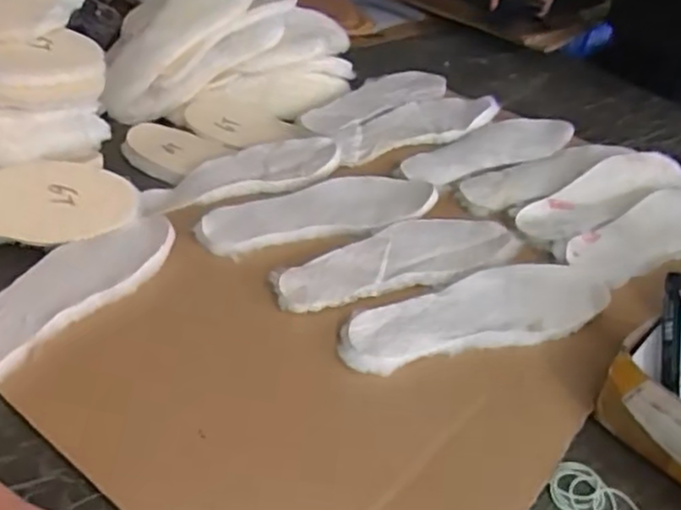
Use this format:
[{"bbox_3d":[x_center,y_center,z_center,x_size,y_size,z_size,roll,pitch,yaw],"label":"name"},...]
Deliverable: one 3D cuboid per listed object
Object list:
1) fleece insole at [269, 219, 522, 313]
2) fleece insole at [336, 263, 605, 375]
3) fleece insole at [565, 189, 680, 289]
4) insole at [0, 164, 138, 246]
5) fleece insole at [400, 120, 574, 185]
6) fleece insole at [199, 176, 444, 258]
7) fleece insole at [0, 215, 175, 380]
[{"bbox_3d":[0.066,0.004,0.729,0.278,0.011,0.103,-17,42,-25],"label":"fleece insole"},{"bbox_3d":[0.139,0.059,0.673,0.291,0.017,0.093,-11,40,-20],"label":"fleece insole"},{"bbox_3d":[0.385,-0.032,0.796,0.263,0.019,0.093,-19,55,-20],"label":"fleece insole"},{"bbox_3d":[-0.370,-0.053,0.714,0.278,0.014,0.089,-4,72,-18],"label":"insole"},{"bbox_3d":[0.201,-0.147,0.912,0.262,0.012,0.100,-20,44,-29],"label":"fleece insole"},{"bbox_3d":[-0.026,-0.057,0.792,0.281,0.015,0.104,-7,39,-14],"label":"fleece insole"},{"bbox_3d":[-0.284,0.037,0.657,0.096,0.016,0.280,26,45,23],"label":"fleece insole"}]

